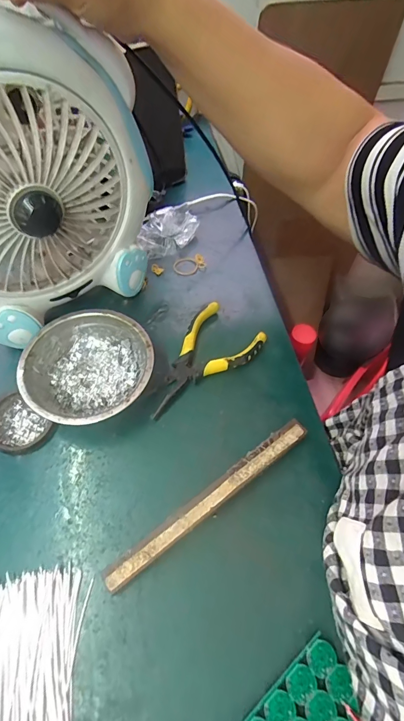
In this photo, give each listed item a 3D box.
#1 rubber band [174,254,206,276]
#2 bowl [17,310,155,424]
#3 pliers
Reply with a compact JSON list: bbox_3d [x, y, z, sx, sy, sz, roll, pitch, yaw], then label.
[{"bbox_3d":[-0.017,-0.127,0.469,0.044,0.008,0.026,-25,62,-14],"label":"rubber band"},{"bbox_3d":[-0.113,0.011,0.363,0.121,0.041,0.122,0,59,0],"label":"bowl"},{"bbox_3d":[-0.006,0.001,0.384,0.082,0.014,0.146,39,66,21],"label":"pliers"}]

